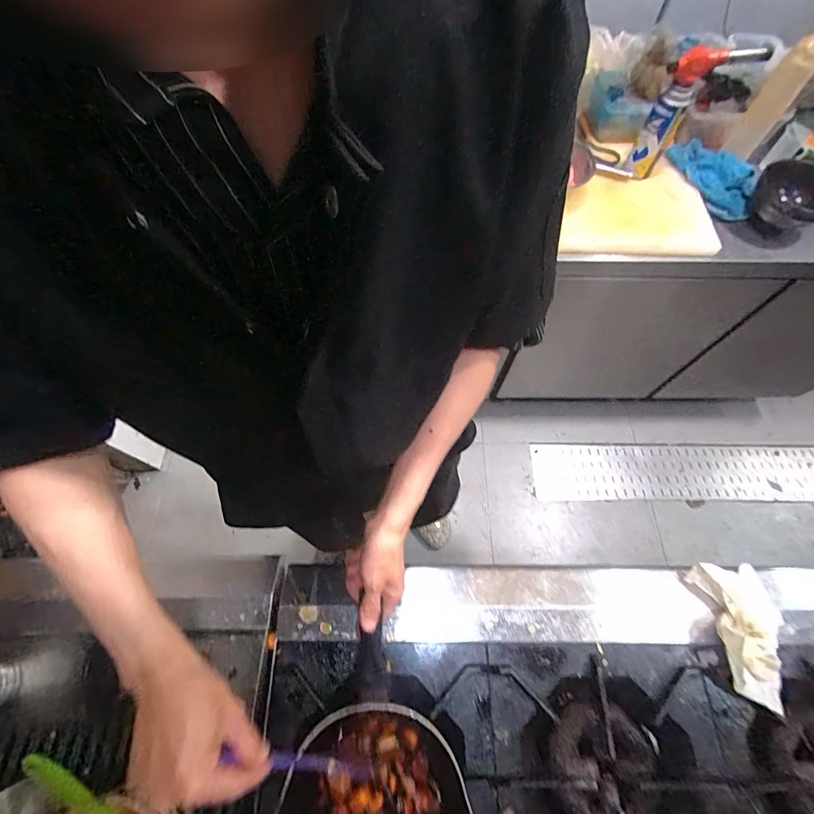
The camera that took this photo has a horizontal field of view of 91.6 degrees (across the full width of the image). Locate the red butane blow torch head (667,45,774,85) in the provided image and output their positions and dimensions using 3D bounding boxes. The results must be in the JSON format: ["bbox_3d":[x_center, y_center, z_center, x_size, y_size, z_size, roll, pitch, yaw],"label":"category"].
[{"bbox_3d":[0.591,-0.661,0.755,0.159,0.049,0.050,6,64,21],"label":"red butane blow torch head"}]

